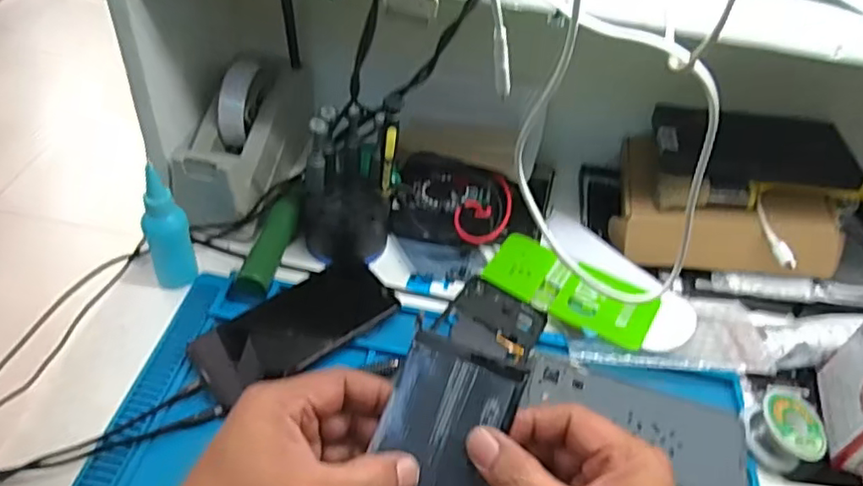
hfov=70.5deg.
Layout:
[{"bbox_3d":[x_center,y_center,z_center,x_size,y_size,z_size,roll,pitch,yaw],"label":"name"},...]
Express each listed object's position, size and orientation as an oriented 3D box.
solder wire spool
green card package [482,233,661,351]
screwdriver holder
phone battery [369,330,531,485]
[{"bbox_3d":[0.277,0.148,0.481,0.052,0.033,0.052,13,50,-16],"label":"solder wire spool"},{"bbox_3d":[0.130,0.038,0.566,0.154,0.010,0.074,29,49,20],"label":"green card package"},{"bbox_3d":[-0.073,-0.054,0.556,0.085,0.134,0.082,4,45,-4],"label":"screwdriver holder"},{"bbox_3d":[0.005,0.107,0.336,0.065,0.004,0.100,21,80,6],"label":"phone battery"}]

